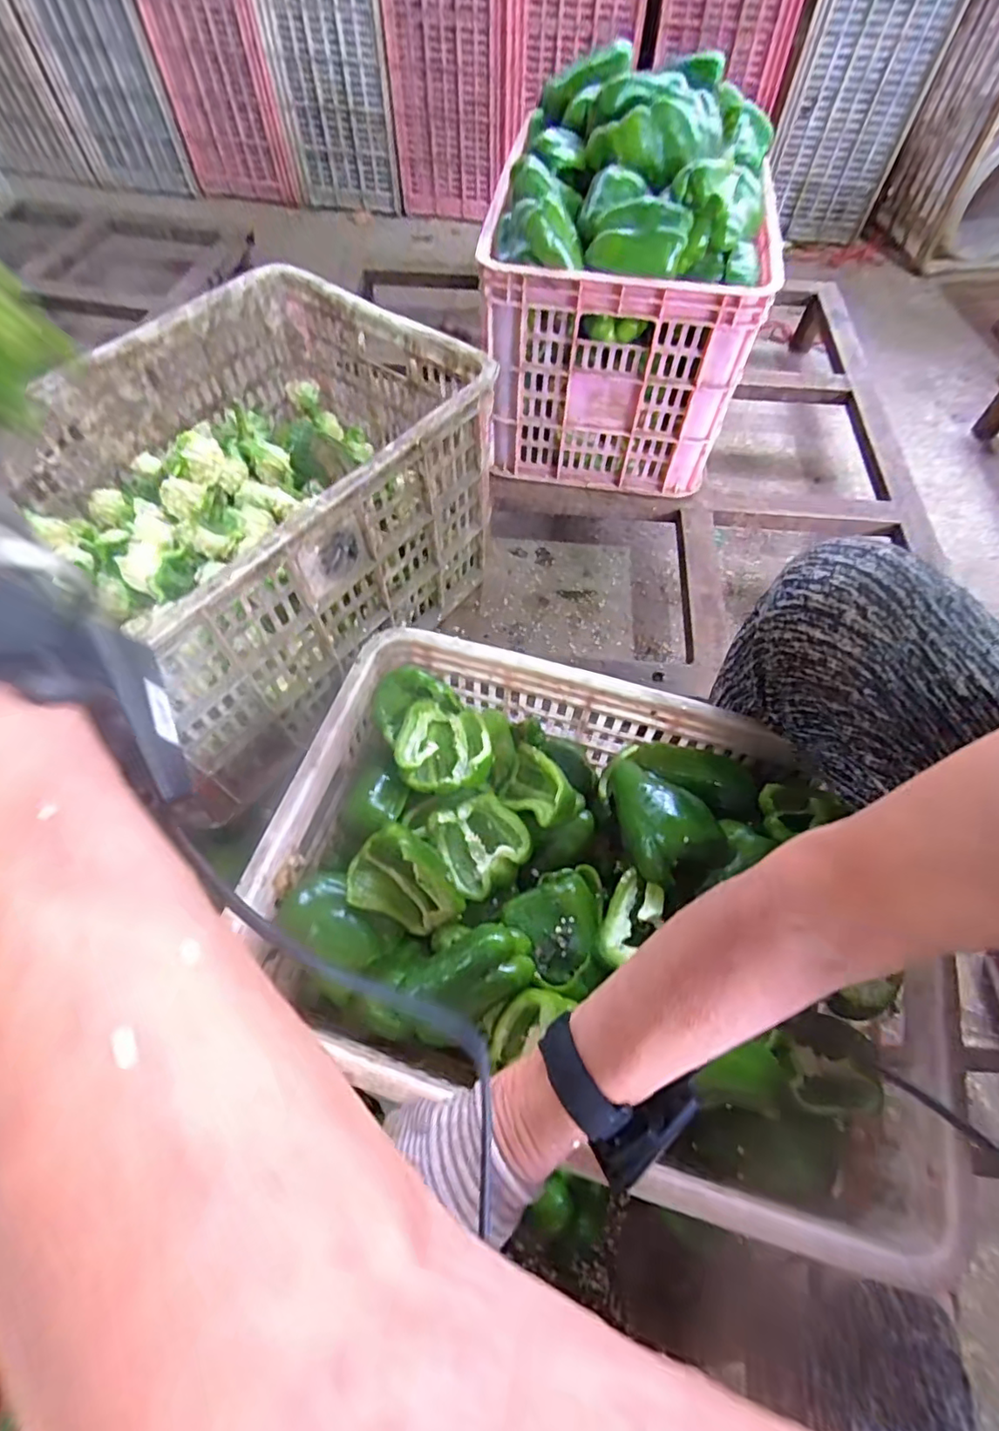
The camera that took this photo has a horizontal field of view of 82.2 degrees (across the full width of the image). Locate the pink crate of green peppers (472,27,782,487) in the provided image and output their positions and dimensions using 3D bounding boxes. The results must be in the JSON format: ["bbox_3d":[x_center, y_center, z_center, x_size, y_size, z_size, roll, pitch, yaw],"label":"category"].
[{"bbox_3d":[0.181,-0.617,0.823,0.336,0.354,0.405,10,64,4],"label":"pink crate of green peppers"}]

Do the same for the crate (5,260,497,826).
[{"bbox_3d":[-0.277,-0.209,0.645,0.344,0.249,0.504,38,70,16],"label":"crate"}]

